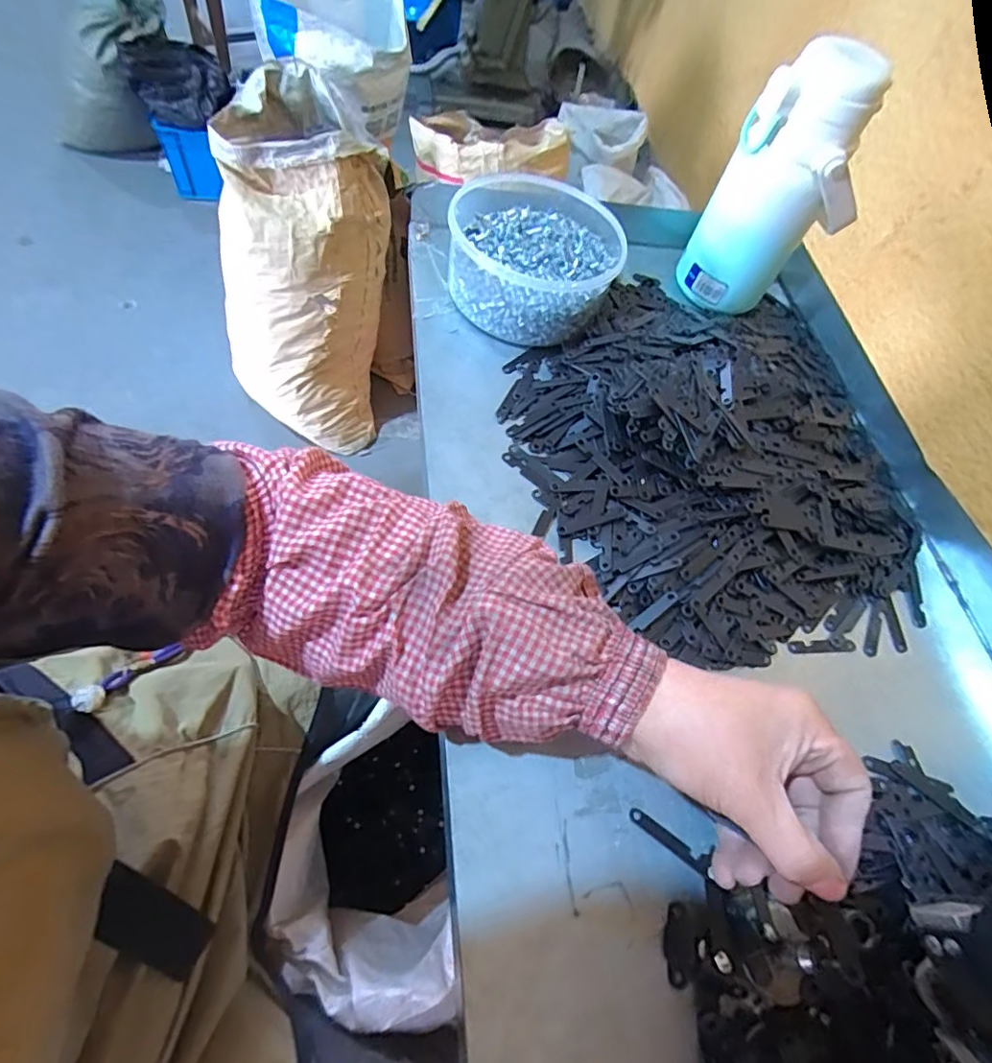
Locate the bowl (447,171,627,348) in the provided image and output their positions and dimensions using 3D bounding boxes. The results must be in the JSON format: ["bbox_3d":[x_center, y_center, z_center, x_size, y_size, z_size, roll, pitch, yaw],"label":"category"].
[{"bbox_3d":[0.034,-0.248,0.485,0.145,0.061,0.158,5,60,-8],"label":"bowl"}]

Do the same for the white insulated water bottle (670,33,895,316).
[{"bbox_3d":[0.249,-0.294,0.475,0.088,0.188,0.081,-12,63,-18],"label":"white insulated water bottle"}]

